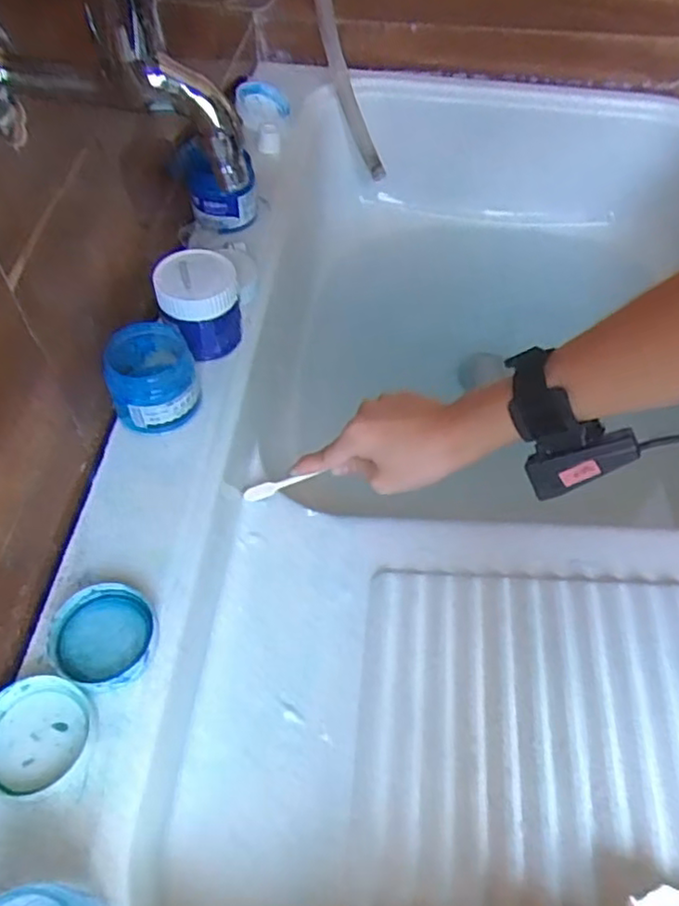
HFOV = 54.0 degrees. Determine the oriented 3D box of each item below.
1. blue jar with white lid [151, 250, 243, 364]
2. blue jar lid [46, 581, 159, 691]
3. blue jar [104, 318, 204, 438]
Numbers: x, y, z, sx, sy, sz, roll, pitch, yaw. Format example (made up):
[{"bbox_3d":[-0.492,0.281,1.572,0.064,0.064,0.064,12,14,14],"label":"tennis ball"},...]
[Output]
[{"bbox_3d":[-0.101,-0.107,0.482,0.055,0.059,0.051,0,52,0],"label":"blue jar with white lid"},{"bbox_3d":[-0.129,0.099,0.364,0.054,0.011,0.055,-10,53,-9],"label":"blue jar lid"},{"bbox_3d":[-0.126,-0.051,0.450,0.055,0.049,0.059,-11,53,-9],"label":"blue jar"}]

